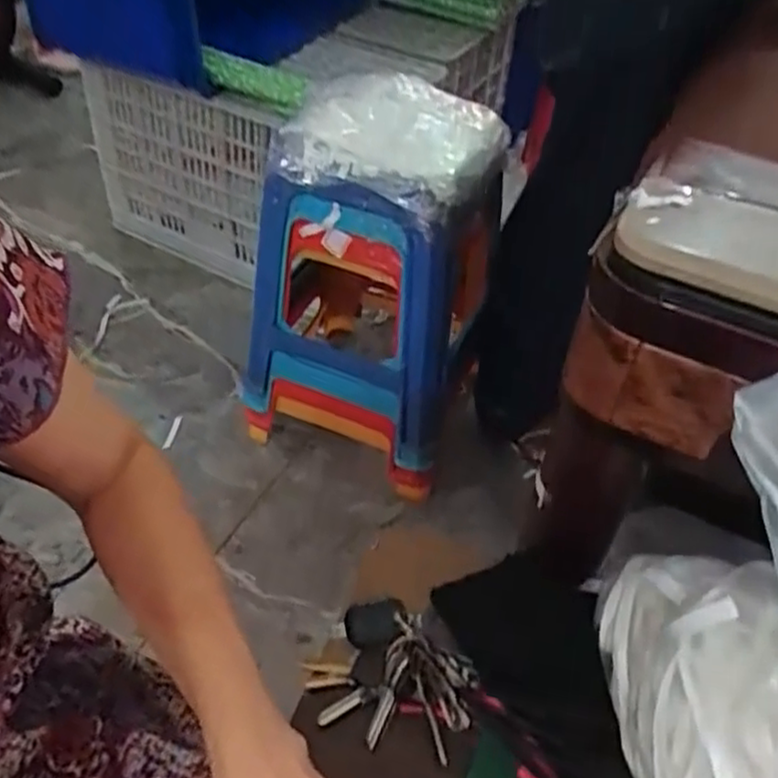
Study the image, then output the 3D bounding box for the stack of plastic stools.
[{"bbox_3d":[-0.020,-0.155,1.160,0.323,0.530,0.318,19,46,14],"label":"stack of plastic stools"}]

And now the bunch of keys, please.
[{"bbox_3d":[0.002,0.188,0.464,0.102,0.029,0.078,31,50,25],"label":"bunch of keys"}]

